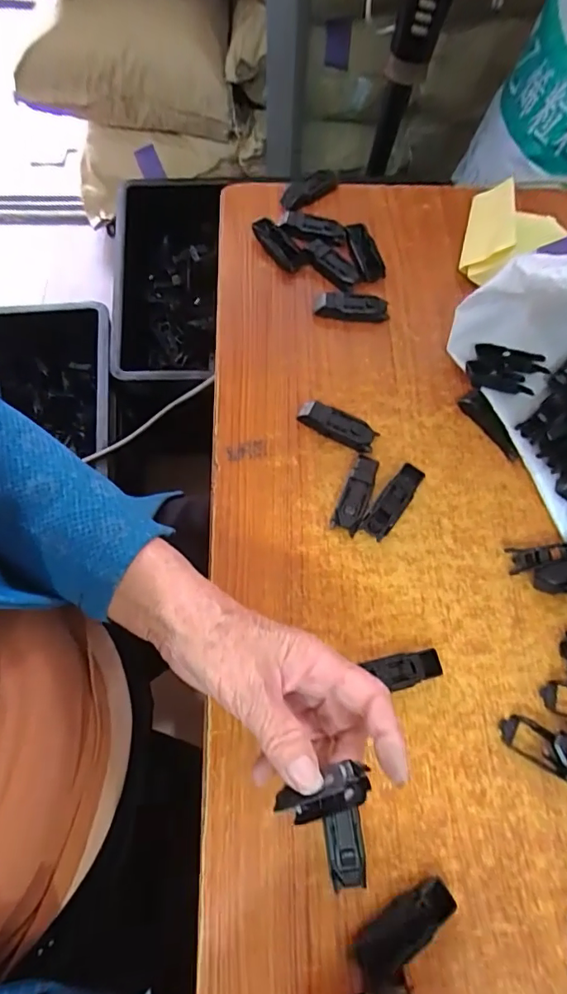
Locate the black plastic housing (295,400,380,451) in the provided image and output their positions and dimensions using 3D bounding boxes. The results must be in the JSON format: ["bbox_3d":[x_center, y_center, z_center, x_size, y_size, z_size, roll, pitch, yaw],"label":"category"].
[{"bbox_3d":[0.044,-0.059,0.401,0.064,0.017,0.023,26,70,8],"label":"black plastic housing"}]

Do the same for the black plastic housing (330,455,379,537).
[{"bbox_3d":[0.057,-0.003,0.379,0.021,0.015,0.064,21,70,6],"label":"black plastic housing"}]

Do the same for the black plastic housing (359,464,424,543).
[{"bbox_3d":[0.085,0.004,0.379,0.022,0.014,0.063,35,72,11],"label":"black plastic housing"}]

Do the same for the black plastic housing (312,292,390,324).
[{"bbox_3d":[0.062,-0.173,0.444,0.065,0.020,0.020,4,69,0],"label":"black plastic housing"}]

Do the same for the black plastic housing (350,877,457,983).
[{"bbox_3d":[0.070,0.251,0.284,0.064,0.012,0.023,-34,74,-14],"label":"black plastic housing"}]

